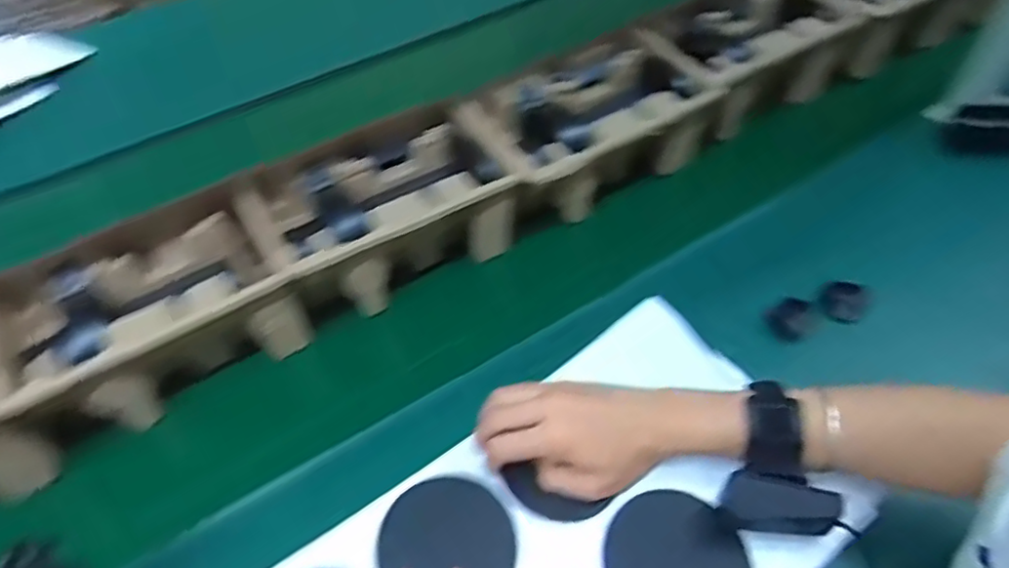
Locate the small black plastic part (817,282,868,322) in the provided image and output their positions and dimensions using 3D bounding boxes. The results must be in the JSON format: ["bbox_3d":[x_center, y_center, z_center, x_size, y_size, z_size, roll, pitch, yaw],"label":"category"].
[{"bbox_3d":[0.311,0.014,0.578,0.039,0.026,0.030,34,59,26],"label":"small black plastic part"}]

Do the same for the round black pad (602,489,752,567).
[{"bbox_3d":[0.111,0.179,0.405,0.085,0.006,0.090,0,50,1],"label":"round black pad"}]

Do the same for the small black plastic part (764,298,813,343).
[{"bbox_3d":[0.255,0.028,0.561,0.037,0.030,0.032,27,56,21],"label":"small black plastic part"}]

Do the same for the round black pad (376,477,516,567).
[{"bbox_3d":[-0.038,0.173,0.420,0.090,0.011,0.079,25,55,20],"label":"round black pad"}]

